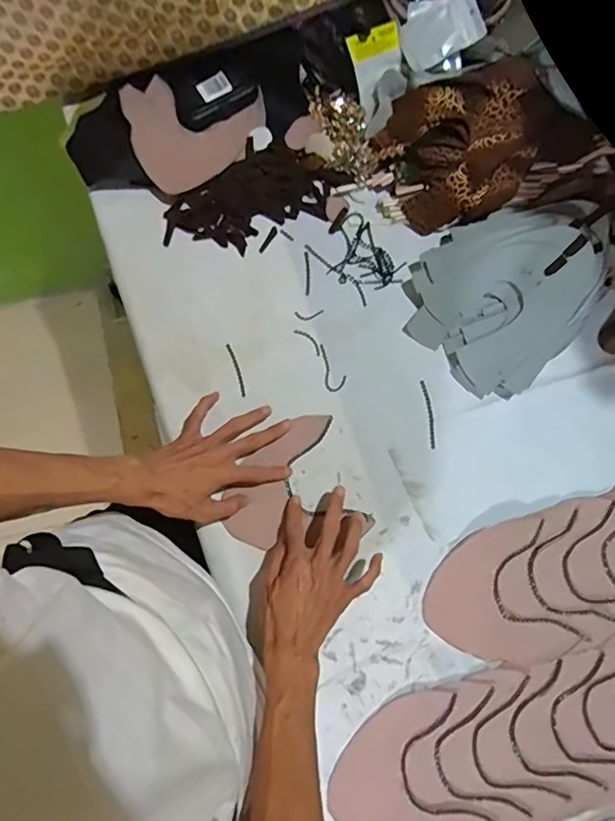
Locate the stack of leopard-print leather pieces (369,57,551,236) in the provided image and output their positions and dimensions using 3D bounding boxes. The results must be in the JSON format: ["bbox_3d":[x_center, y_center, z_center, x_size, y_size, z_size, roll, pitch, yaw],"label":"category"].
[{"bbox_3d":[0.210,-0.341,0.666,0.204,0.081,0.169,-24,80,-4],"label":"stack of leopard-print leather pieces"}]

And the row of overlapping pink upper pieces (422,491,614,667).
[{"bbox_3d":[0.310,0.200,0.610,0.334,0.006,0.157,-17,80,-3],"label":"row of overlapping pink upper pieces"}]

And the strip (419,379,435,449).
[{"bbox_3d":[0.155,0.005,0.650,0.010,0.004,0.087,-7,79,-1],"label":"strip"}]

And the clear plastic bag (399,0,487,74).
[{"bbox_3d":[0.170,-0.499,0.665,0.099,0.011,0.084,-22,94,26],"label":"clear plastic bag"}]

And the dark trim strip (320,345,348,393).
[{"bbox_3d":[0.034,-0.055,0.656,0.028,0.004,0.064,-7,79,-1],"label":"dark trim strip"}]

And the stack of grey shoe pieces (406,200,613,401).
[{"bbox_3d":[0.253,-0.159,0.631,0.245,0.093,0.208,-43,82,-7],"label":"stack of grey shoe pieces"}]

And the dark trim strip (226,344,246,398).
[{"bbox_3d":[-0.089,-0.051,0.649,0.007,0.004,0.071,-18,80,-3],"label":"dark trim strip"}]

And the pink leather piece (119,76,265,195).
[{"bbox_3d":[-0.150,-0.387,0.679,0.177,0.030,0.161,-29,81,-5],"label":"pink leather piece"}]

